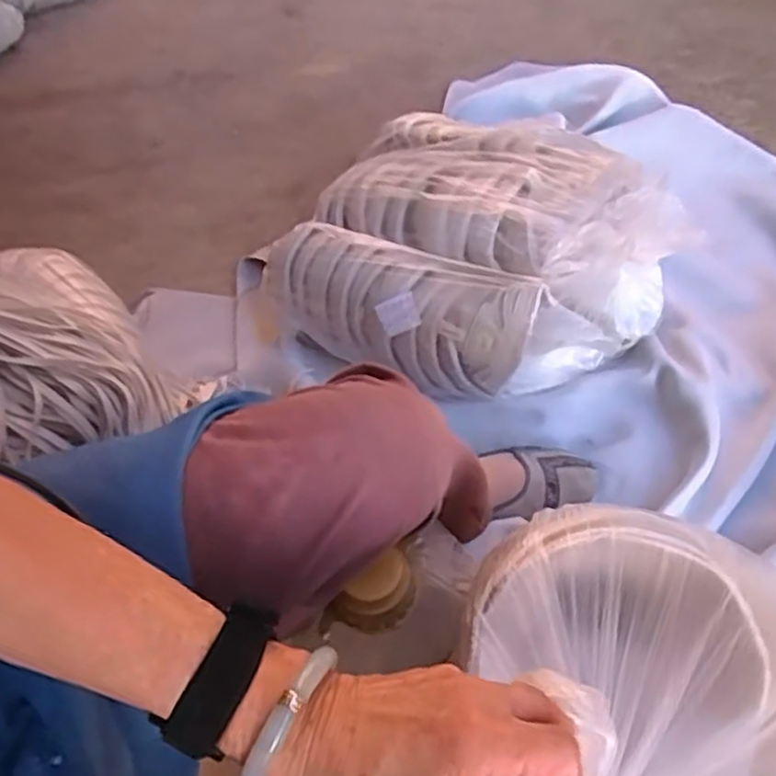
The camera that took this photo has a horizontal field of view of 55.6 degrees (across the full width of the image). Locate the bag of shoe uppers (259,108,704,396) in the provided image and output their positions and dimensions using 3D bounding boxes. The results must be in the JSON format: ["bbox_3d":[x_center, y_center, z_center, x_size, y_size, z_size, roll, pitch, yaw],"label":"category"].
[{"bbox_3d":[0.102,-0.189,0.942,0.489,0.165,0.396,25,62,24],"label":"bag of shoe uppers"}]

